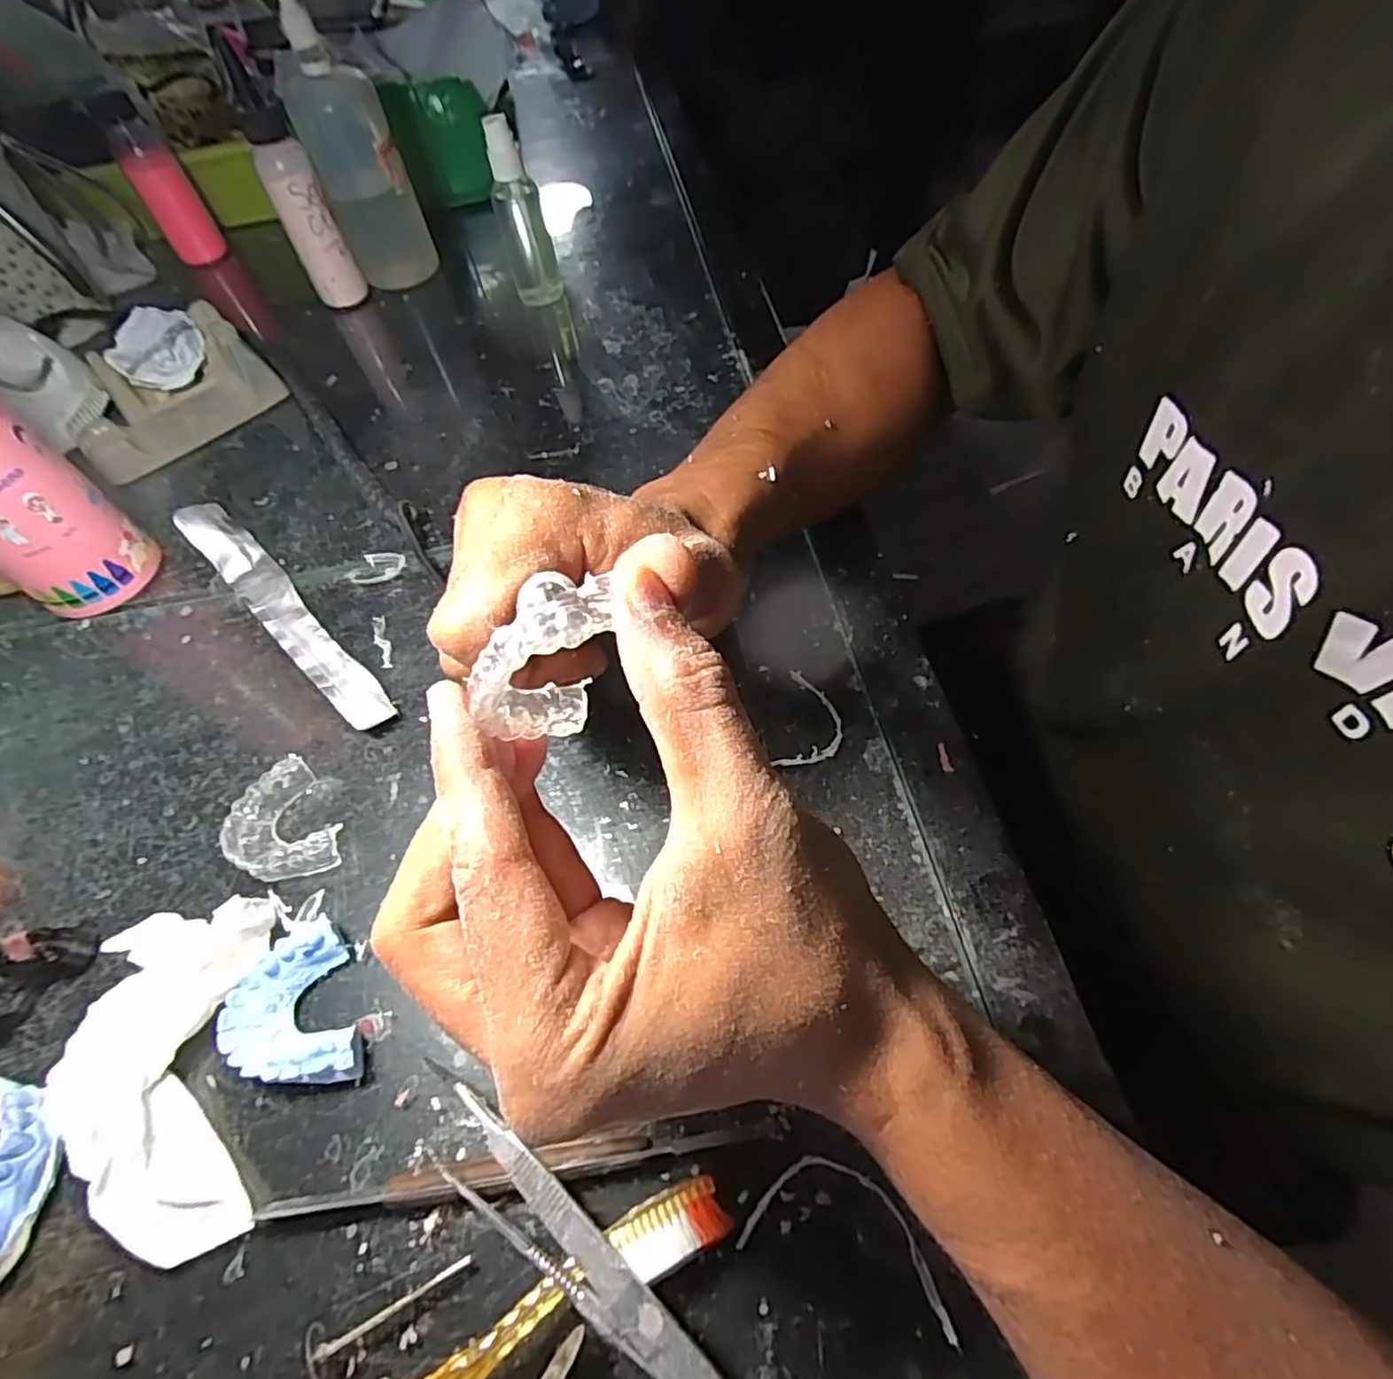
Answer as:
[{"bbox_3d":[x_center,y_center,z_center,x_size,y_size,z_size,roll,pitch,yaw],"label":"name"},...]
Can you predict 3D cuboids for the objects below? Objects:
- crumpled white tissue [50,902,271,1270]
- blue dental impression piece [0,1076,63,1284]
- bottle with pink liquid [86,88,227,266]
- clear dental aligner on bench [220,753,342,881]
[{"bbox_3d":[-0.187,0.132,0.231,0.056,0.035,0.108,-13,58,-3],"label":"crumpled white tissue"},{"bbox_3d":[-0.231,0.166,0.221,0.024,0.022,0.063,-6,58,1],"label":"blue dental impression piece"},{"bbox_3d":[-0.442,-0.420,0.549,0.040,0.111,0.042,-33,62,-15],"label":"bottle with pink liquid"},{"bbox_3d":[-0.178,0.060,0.287,0.039,0.013,0.056,-37,63,-17],"label":"clear dental aligner on bench"}]

